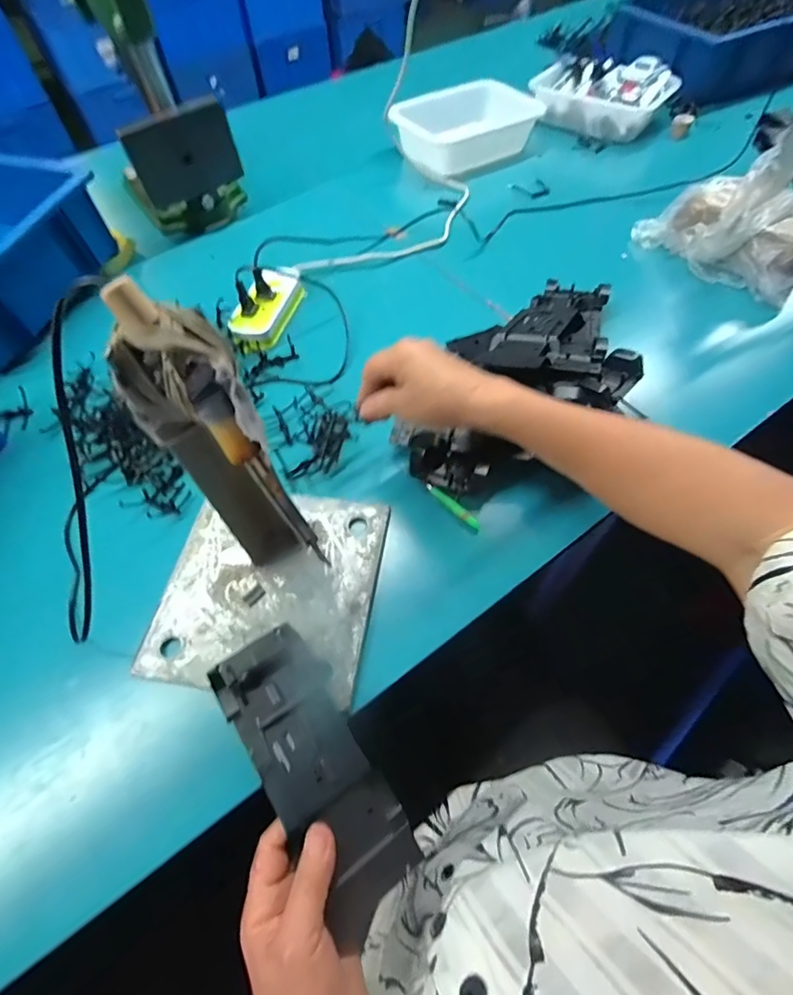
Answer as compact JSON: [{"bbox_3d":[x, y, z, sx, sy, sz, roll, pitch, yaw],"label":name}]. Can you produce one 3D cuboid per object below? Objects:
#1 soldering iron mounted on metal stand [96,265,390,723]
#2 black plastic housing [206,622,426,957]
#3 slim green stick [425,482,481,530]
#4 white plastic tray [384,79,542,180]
[{"bbox_3d":[-0.126,0.017,0.338,0.196,0.259,0.191,6,59,7],"label":"soldering iron mounted on metal stand"},{"bbox_3d":[-0.061,0.195,0.349,0.074,0.029,0.199,-32,70,-15],"label":"black plastic housing"},{"bbox_3d":[0.056,0.009,0.478,0.069,0.010,0.010,36,67,22],"label":"slim green stick"},{"bbox_3d":[0.131,-0.677,0.856,0.237,0.057,0.179,-30,61,-14],"label":"white plastic tray"}]

